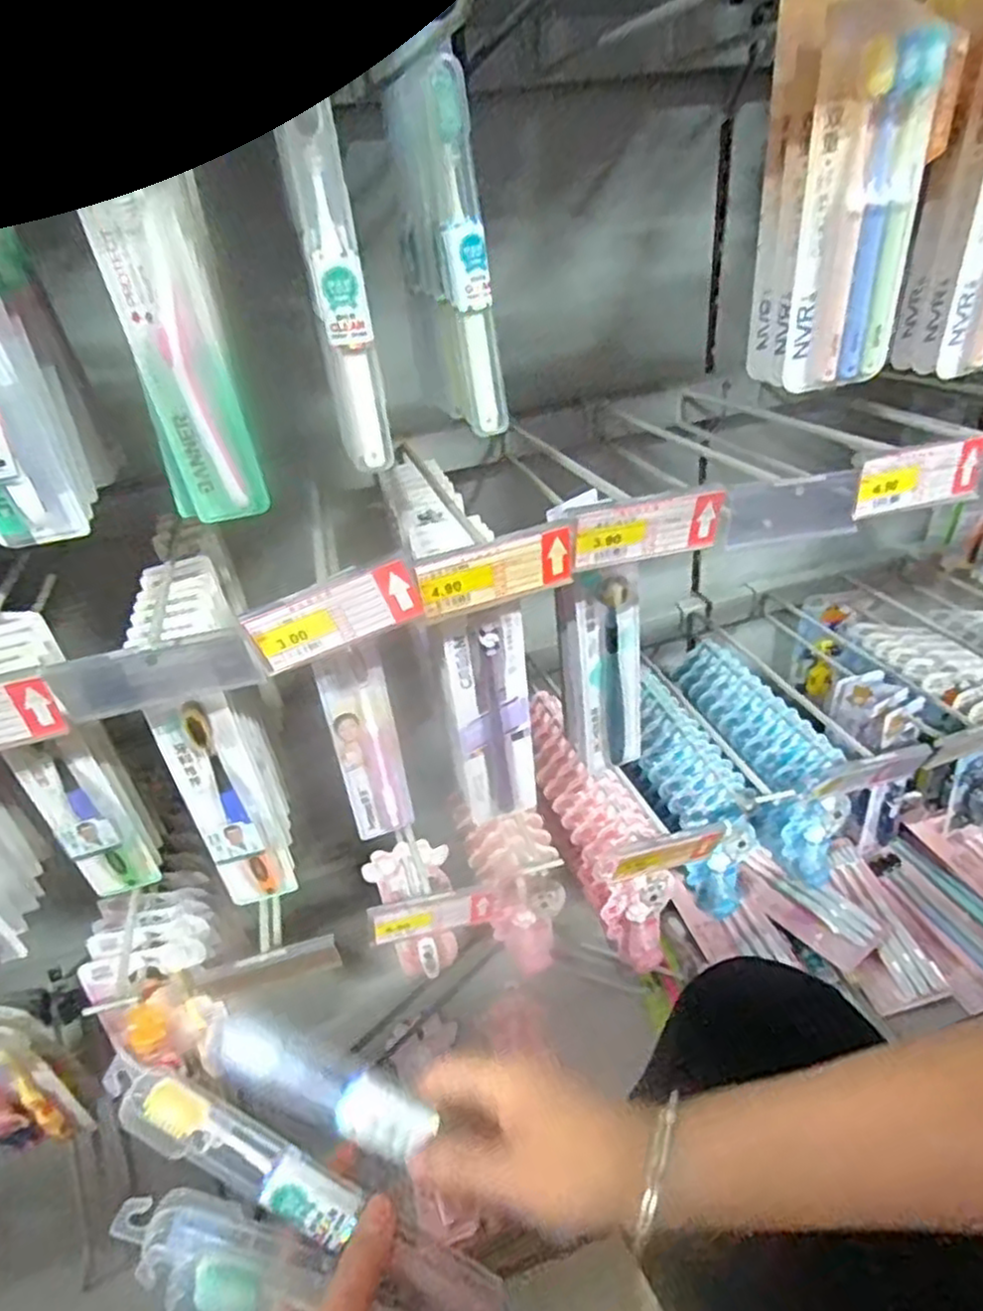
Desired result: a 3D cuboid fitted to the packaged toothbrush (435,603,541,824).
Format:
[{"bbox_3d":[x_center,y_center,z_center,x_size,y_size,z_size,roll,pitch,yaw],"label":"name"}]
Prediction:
[{"bbox_3d":[0.001,0.049,0.560,0.060,0.192,0.025,-5,34,2],"label":"packaged toothbrush"}]

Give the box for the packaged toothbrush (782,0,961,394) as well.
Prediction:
[{"bbox_3d":[0.232,-0.286,0.445,0.078,0.229,0.022,-7,38,2],"label":"packaged toothbrush"}]

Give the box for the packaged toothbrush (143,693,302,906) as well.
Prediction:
[{"bbox_3d":[-0.184,0.110,0.510,0.051,0.184,0.024,-15,34,-13],"label":"packaged toothbrush"}]

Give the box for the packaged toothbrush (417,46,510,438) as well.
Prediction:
[{"bbox_3d":[-0.014,-0.231,0.431,0.032,0.191,0.020,-5,34,2],"label":"packaged toothbrush"}]

